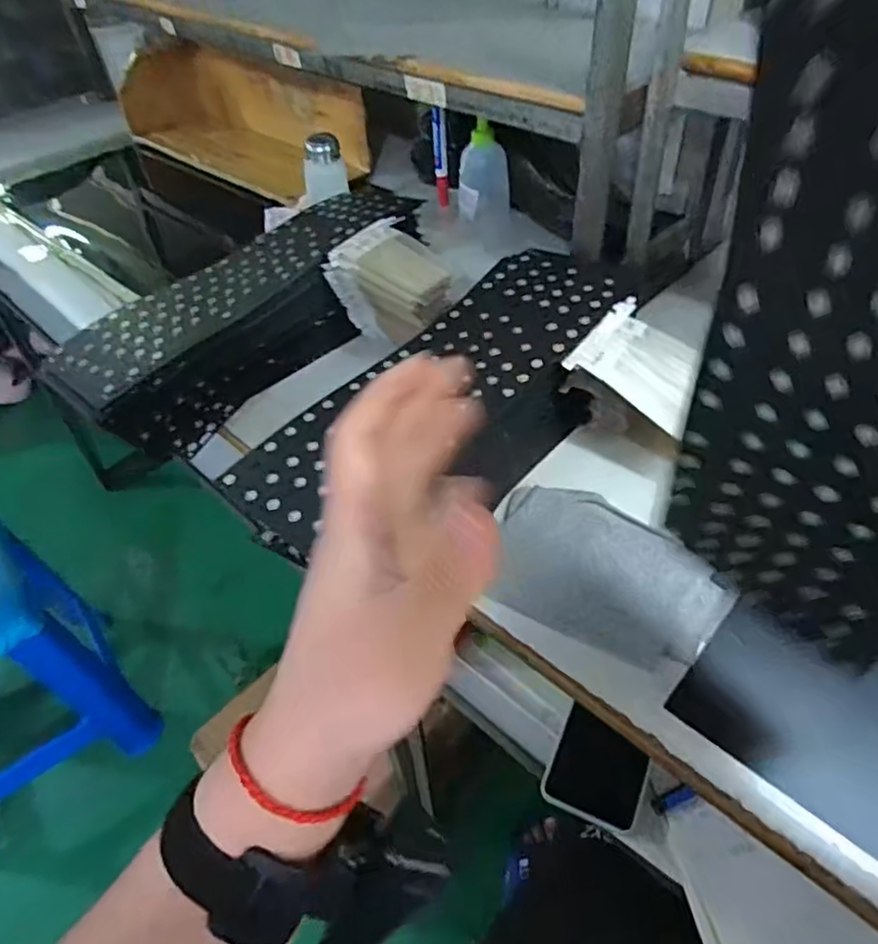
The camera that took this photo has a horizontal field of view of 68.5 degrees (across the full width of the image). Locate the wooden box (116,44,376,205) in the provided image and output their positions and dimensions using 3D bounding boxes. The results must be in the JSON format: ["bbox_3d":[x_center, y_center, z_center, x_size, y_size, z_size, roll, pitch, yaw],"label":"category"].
[{"bbox_3d":[-0.326,-0.574,1.042,0.450,0.126,0.177,33,55,30],"label":"wooden box"}]

